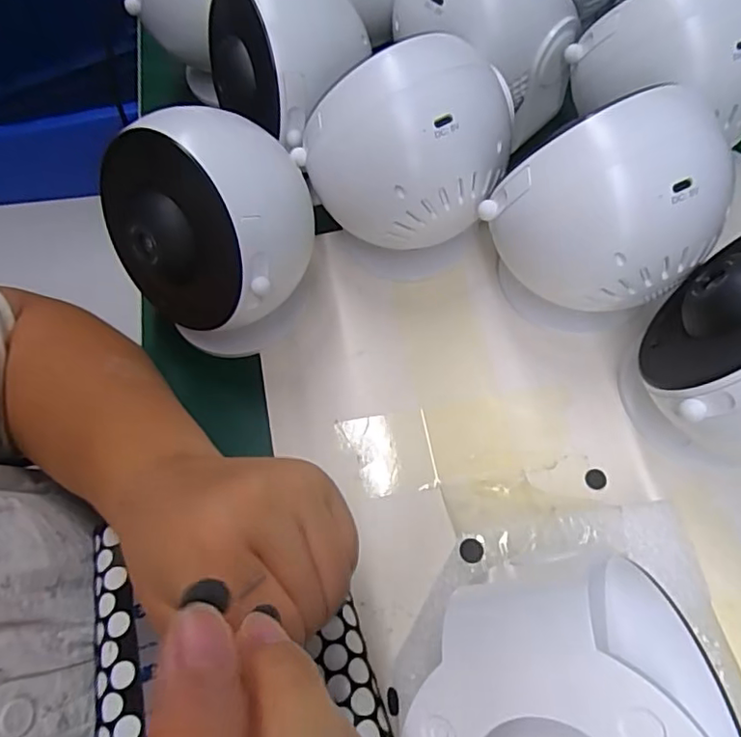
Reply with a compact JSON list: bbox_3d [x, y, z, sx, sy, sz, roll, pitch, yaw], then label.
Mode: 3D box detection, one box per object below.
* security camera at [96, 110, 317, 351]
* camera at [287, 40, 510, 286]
[{"bbox_3d":[-0.082,-0.069,0.298,0.101,0.119,0.085,16,67,10],"label":"security camera"},{"bbox_3d":[0.020,-0.107,0.289,0.089,0.087,0.081,-33,67,-12],"label":"camera"}]

